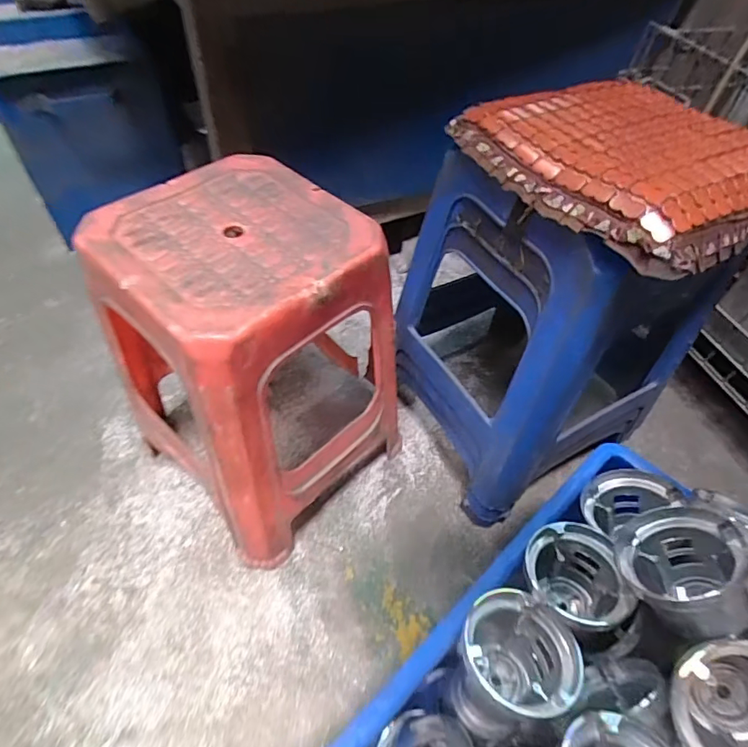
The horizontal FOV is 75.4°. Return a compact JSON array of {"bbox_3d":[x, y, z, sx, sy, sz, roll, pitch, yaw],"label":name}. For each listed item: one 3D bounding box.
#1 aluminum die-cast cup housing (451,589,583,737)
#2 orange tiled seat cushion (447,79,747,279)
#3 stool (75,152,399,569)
[{"bbox_3d":[0.114,0.246,0.418,0.092,0.086,0.089,2,51,-2],"label":"aluminum die-cast cup housing"},{"bbox_3d":[0.259,-0.223,0.488,0.260,0.043,0.290,-23,56,-21],"label":"orange tiled seat cushion"},{"bbox_3d":[-0.149,-0.005,0.669,0.289,0.429,0.290,37,57,23],"label":"stool"}]

